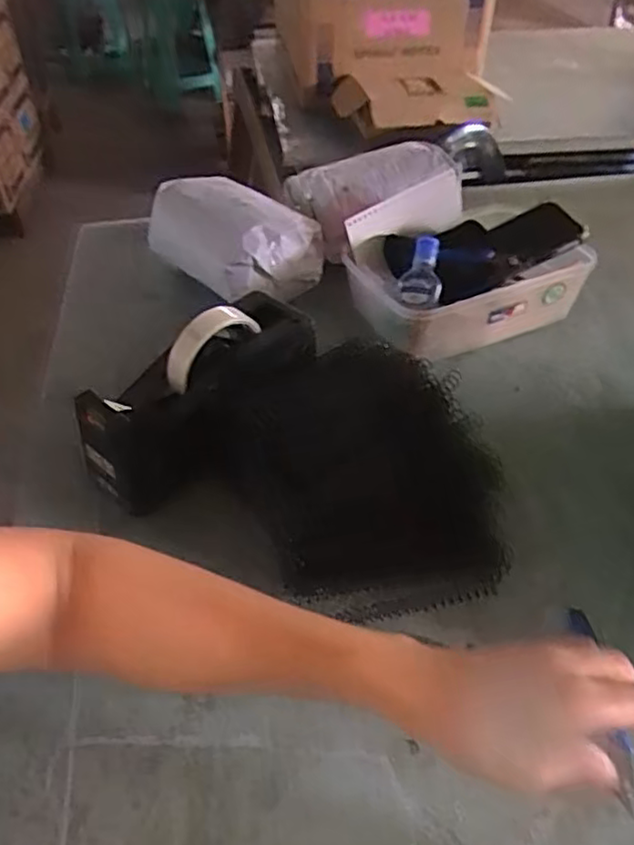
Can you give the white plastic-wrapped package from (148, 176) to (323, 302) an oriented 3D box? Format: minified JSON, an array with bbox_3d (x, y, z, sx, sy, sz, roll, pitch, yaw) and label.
[{"bbox_3d":[-0.097,-0.211,0.735,0.118,0.072,0.203,-30,51,-28],"label":"white plastic-wrapped package"}]

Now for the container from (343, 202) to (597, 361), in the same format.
[{"bbox_3d":[0.158,-0.157,0.697,0.238,0.074,0.152,-17,46,-17],"label":"container"}]

